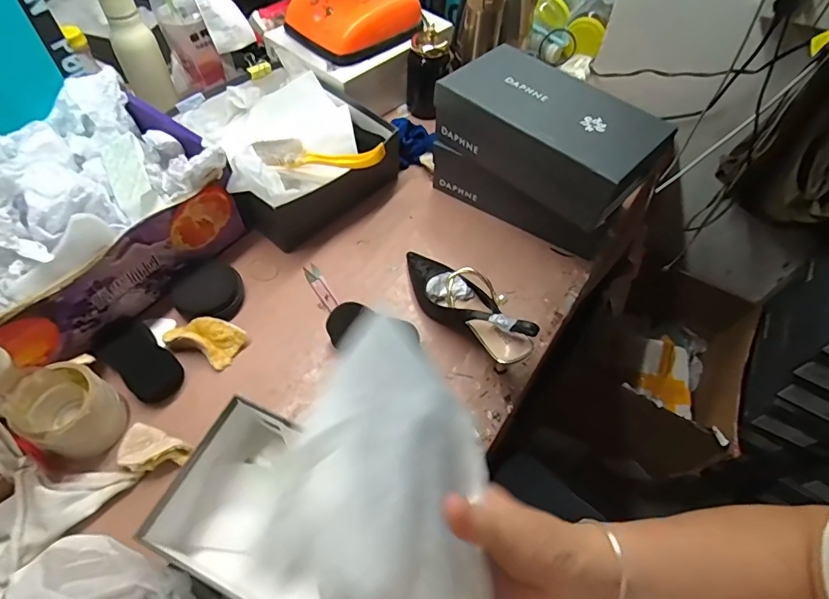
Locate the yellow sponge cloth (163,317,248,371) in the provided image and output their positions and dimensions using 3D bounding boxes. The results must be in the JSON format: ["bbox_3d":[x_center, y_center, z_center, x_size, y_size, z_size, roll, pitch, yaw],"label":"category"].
[{"bbox_3d":[-0.278,0.051,0.618,0.090,0.032,0.056,19,58,9],"label":"yellow sponge cloth"}]

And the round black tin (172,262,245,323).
[{"bbox_3d":[-0.287,-0.013,0.651,0.083,0.033,0.094,0,57,-3],"label":"round black tin"}]

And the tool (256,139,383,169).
[{"bbox_3d":[-0.147,-0.220,0.702,0.207,0.049,0.041,8,57,2],"label":"tool"}]

